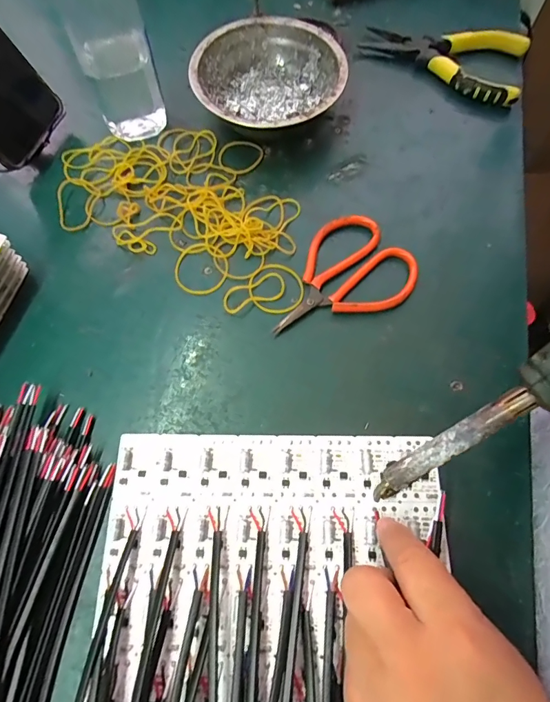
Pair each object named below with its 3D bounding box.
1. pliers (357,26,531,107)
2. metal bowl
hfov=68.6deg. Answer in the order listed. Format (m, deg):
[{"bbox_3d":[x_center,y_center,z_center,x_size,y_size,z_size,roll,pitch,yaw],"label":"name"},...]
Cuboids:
[{"bbox_3d":[0.151,-0.266,0.368,0.141,0.027,0.067,17,70,7],"label":"pliers"},{"bbox_3d":[-0.005,-0.224,0.348,0.122,0.044,0.118,0,69,0],"label":"metal bowl"}]

